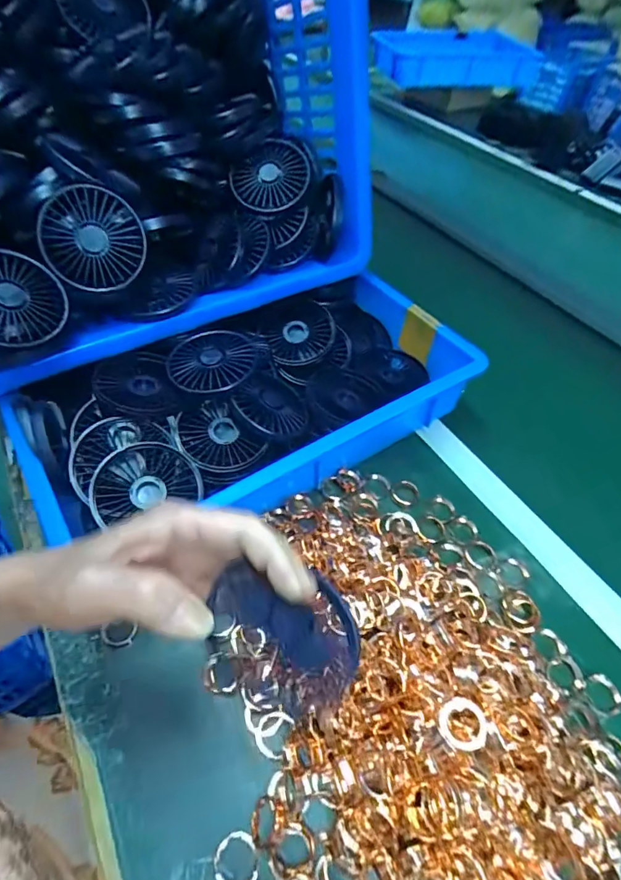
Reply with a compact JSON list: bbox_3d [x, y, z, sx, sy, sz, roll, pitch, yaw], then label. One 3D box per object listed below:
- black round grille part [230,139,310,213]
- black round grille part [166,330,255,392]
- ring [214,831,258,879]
[{"bbox_3d":[-0.044,-0.287,0.503,0.084,0.025,0.077,0,80,-2],"label":"black round grille part"},{"bbox_3d":[-0.096,-0.073,0.450,0.084,0.027,0.081,-3,55,4],"label":"black round grille part"},{"bbox_3d":[-0.047,0.266,0.289,0.027,0.005,0.029,-2,46,2],"label":"ring"}]

